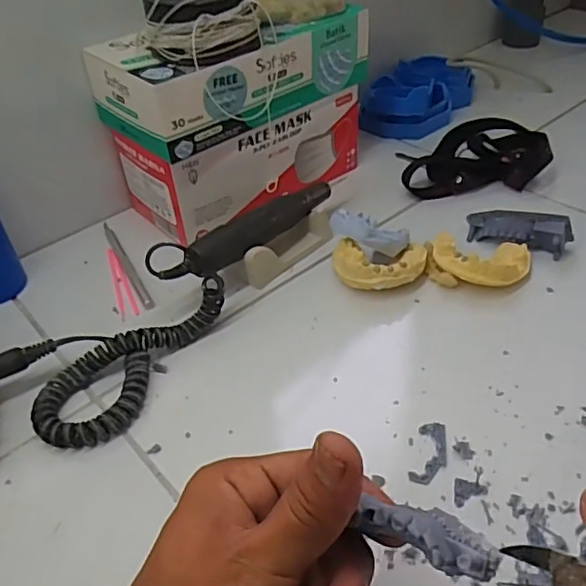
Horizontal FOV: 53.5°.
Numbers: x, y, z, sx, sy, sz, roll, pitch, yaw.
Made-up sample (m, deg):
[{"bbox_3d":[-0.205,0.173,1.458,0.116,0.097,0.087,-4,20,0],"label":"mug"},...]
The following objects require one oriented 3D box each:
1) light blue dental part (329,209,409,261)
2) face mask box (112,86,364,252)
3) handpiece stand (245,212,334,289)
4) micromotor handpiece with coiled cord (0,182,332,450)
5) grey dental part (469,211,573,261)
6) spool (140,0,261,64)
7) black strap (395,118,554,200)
[{"bbox_3d":[0.057,-0.045,0.442,0.061,0.027,0.033,23,47,6],"label":"light blue dental part"},{"bbox_3d":[-0.038,-0.128,0.530,0.210,0.078,0.090,-26,46,-22],"label":"face mask box"},{"bbox_3d":[-0.007,-0.041,0.471,0.091,0.032,0.026,-32,49,-27],"label":"handpiece stand"},{"bbox_3d":[-0.078,-0.010,0.426,0.088,0.046,0.281,24,49,28],"label":"micromotor handpiece with coiled cord"},{"bbox_3d":[0.179,-0.051,0.464,0.078,0.031,0.021,19,47,25],"label":"grey dental part"},{"bbox_3d":[-0.064,-0.198,0.417,0.081,0.044,0.060,-33,49,-28],"label":"spool"},{"bbox_3d":[0.169,-0.135,0.565,0.136,0.029,0.102,-5,42,0],"label":"black strap"}]

